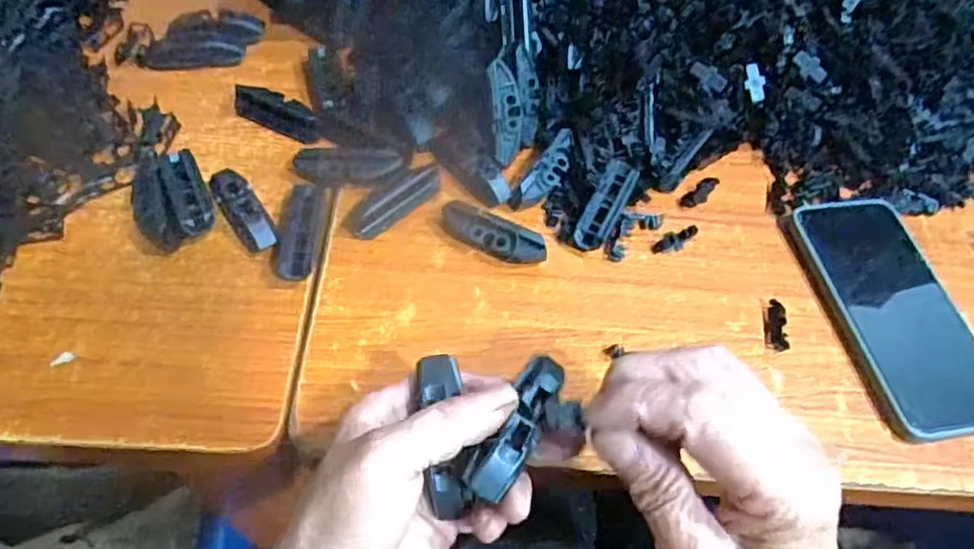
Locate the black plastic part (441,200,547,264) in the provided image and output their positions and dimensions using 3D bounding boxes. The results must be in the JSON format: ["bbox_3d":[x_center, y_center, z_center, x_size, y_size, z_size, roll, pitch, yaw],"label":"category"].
[{"bbox_3d":[0.002,-0.024,0.410,0.071,0.023,0.016,27,58,13],"label":"black plastic part"}]

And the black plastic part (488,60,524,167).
[{"bbox_3d":[0.014,-0.110,0.447,0.021,0.009,0.067,-7,98,-9],"label":"black plastic part"}]

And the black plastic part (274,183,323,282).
[{"bbox_3d":[-0.116,-0.028,0.407,0.019,0.015,0.074,2,56,-3],"label":"black plastic part"}]

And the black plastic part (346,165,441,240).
[{"bbox_3d":[-0.060,-0.049,0.432,0.022,0.009,0.073,38,61,19],"label":"black plastic part"}]

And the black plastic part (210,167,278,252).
[{"bbox_3d":[-0.155,-0.042,0.414,0.021,0.021,0.070,-28,63,-21],"label":"black plastic part"}]

